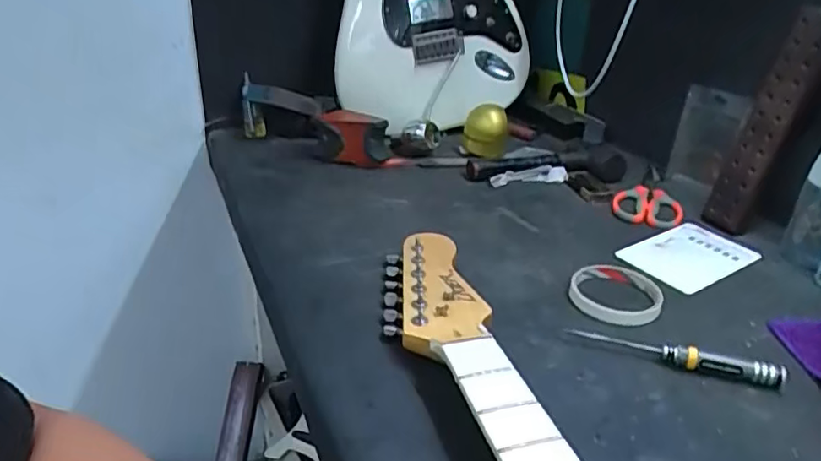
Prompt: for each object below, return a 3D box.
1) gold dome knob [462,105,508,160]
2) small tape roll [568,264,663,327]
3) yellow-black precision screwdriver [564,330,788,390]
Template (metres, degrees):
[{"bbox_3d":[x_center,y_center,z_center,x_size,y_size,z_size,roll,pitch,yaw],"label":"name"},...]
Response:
[{"bbox_3d":[0.111,-0.149,0.887,0.060,0.066,0.051,5,28,8],"label":"gold dome knob"},{"bbox_3d":[0.195,0.059,0.572,0.082,0.015,0.086,10,29,17],"label":"small tape roll"},{"bbox_3d":[0.219,0.102,0.497,0.164,0.017,0.019,11,30,18],"label":"yellow-black precision screwdriver"}]

